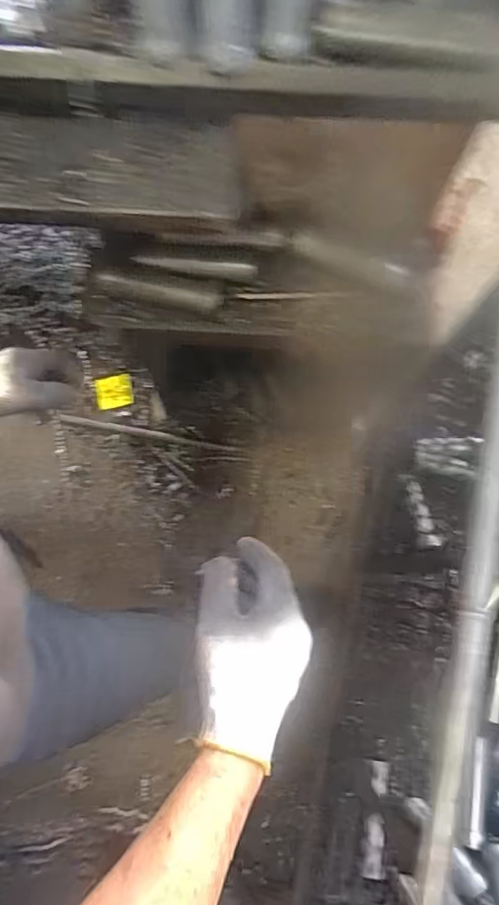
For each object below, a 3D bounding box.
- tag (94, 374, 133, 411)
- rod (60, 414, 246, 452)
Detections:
[{"bbox_3d":[-0.344,-0.153,1.377,0.095,0.007,0.081,-12,84,6],"label":"tag"},{"bbox_3d":[-0.241,-0.046,1.339,0.461,0.018,0.020,11,78,1],"label":"rod"}]

